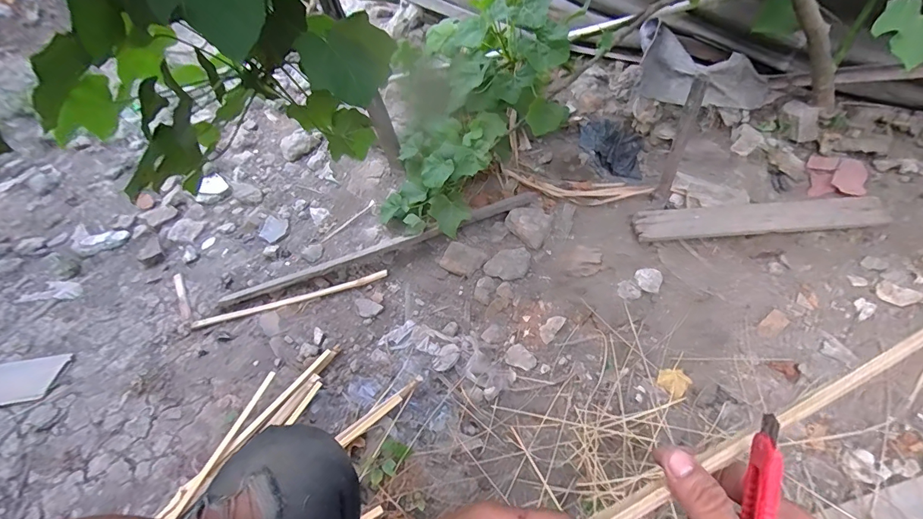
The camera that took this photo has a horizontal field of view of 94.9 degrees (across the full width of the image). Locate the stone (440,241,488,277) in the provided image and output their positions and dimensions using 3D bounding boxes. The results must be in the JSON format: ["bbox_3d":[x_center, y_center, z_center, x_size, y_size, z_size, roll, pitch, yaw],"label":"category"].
[{"bbox_3d":[0.002,0.001,1.156,0.106,0.022,0.091,32,77,18],"label":"stone"}]

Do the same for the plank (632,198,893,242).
[{"bbox_3d":[0.750,-0.107,1.086,0.587,0.024,0.097,-3,59,6],"label":"plank"}]

